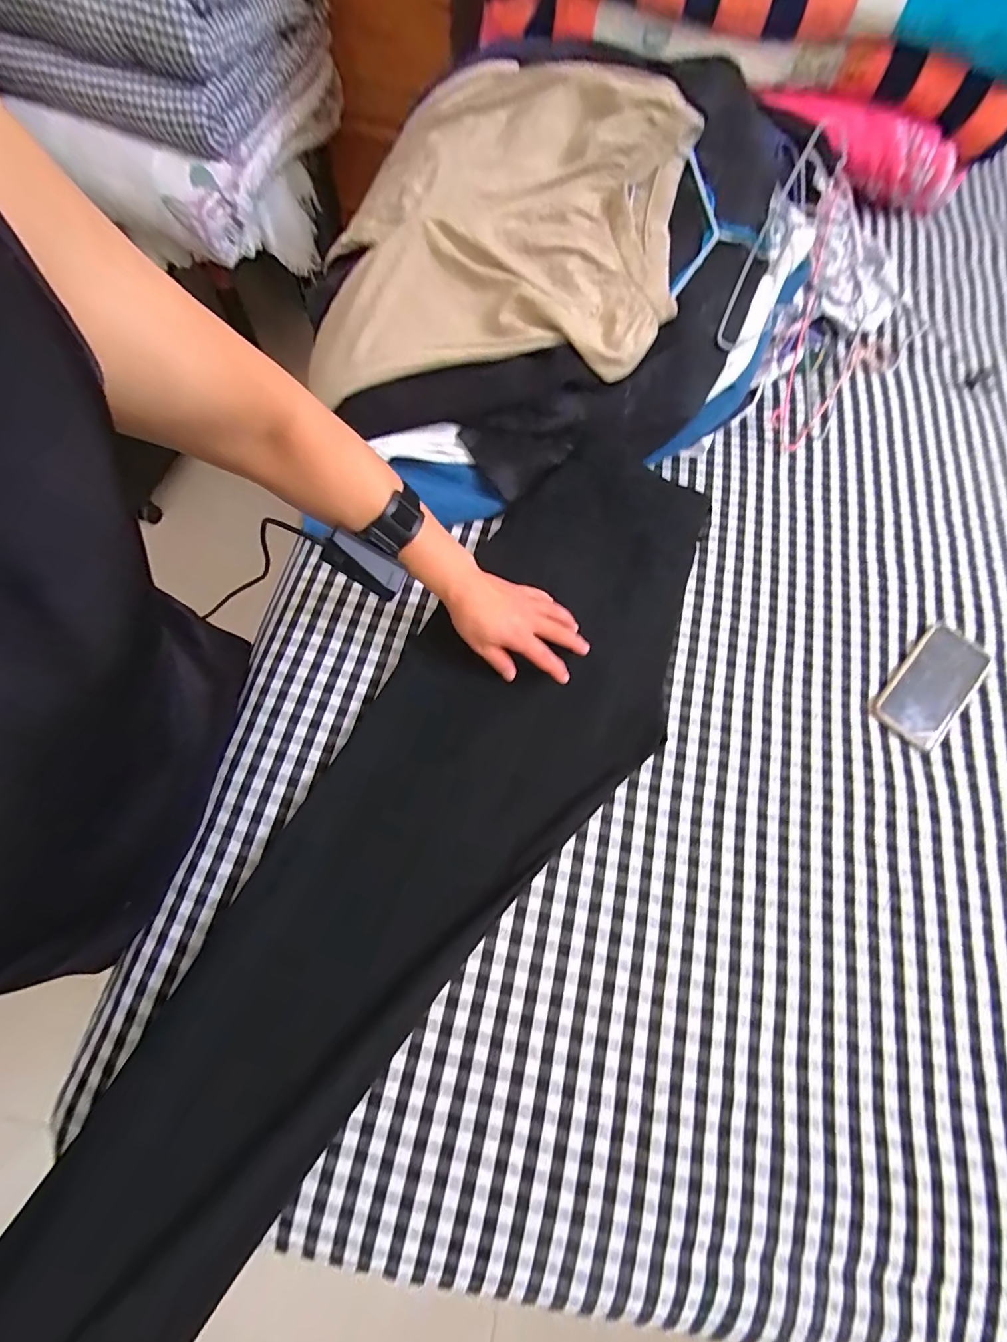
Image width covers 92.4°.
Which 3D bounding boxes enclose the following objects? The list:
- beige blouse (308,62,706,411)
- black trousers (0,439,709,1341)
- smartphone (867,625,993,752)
[{"bbox_3d":[-0.015,-0.621,0.653,0.506,0.065,0.523,-5,81,14],"label":"beige blouse"},{"bbox_3d":[-0.096,0.188,0.529,0.283,0.058,1.074,34,77,9],"label":"black trousers"},{"bbox_3d":[0.535,0.018,0.603,0.080,0.012,0.168,41,75,9],"label":"smartphone"}]

